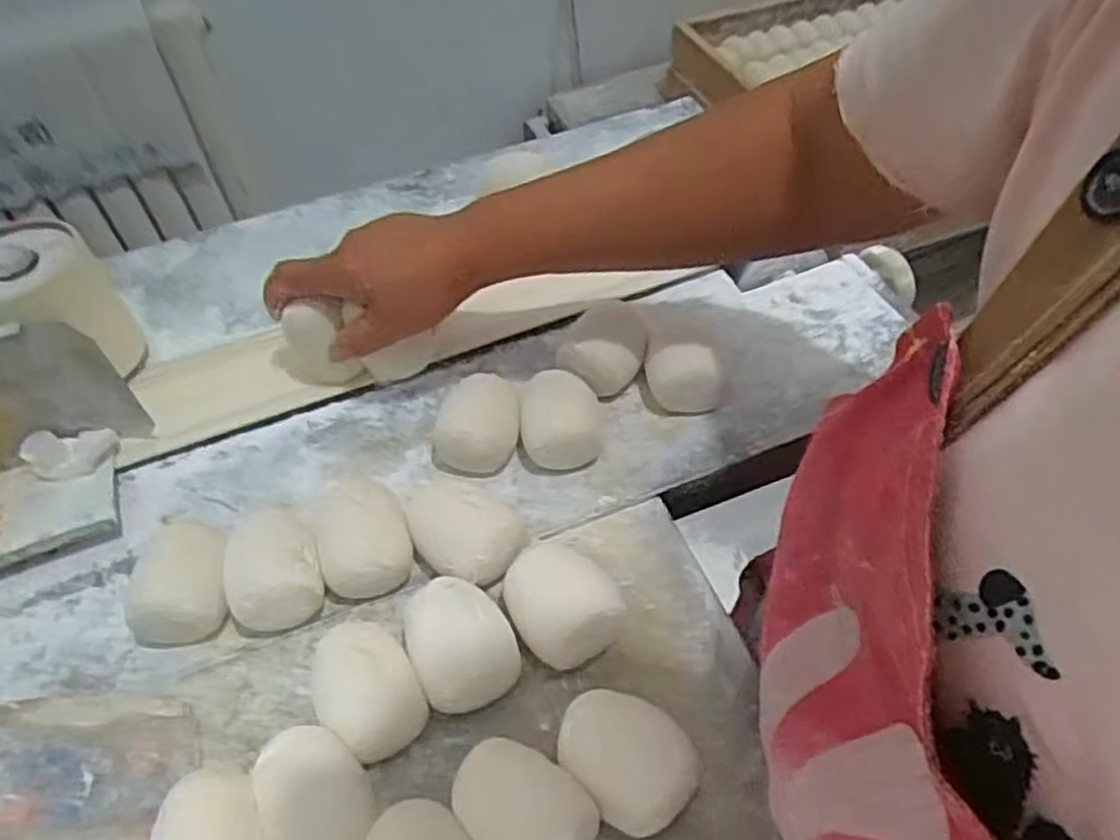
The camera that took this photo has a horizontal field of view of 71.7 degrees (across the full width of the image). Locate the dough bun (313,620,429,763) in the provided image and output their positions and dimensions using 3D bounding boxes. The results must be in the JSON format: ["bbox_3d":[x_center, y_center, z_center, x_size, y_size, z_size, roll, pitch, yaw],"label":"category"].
[{"bbox_3d":[-0.095,0.134,0.386,0.047,0.043,0.064,-28,55,-17],"label":"dough bun"}]

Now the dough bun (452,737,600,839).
[{"bbox_3d":[-0.017,0.179,0.352,0.066,0.036,0.048,33,61,26],"label":"dough bun"}]

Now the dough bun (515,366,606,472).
[{"bbox_3d":[0.001,0.001,0.484,0.051,0.034,0.057,-4,51,1],"label":"dough bun"}]

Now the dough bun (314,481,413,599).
[{"bbox_3d":[-0.108,0.068,0.435,0.052,0.047,0.056,-7,51,-1],"label":"dough bun"}]

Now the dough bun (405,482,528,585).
[{"bbox_3d":[-0.051,0.066,0.433,0.055,0.051,0.055,-2,52,3],"label":"dough bun"}]

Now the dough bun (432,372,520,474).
[{"bbox_3d":[-0.053,-0.001,0.490,0.054,0.044,0.068,-8,52,-2],"label":"dough bun"}]

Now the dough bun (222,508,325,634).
[{"bbox_3d":[-0.157,0.081,0.432,0.048,0.046,0.062,-15,52,-7],"label":"dough bun"}]

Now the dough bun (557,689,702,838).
[{"bbox_3d":[0.032,0.159,0.362,0.052,0.038,0.063,-32,58,-21],"label":"dough bun"}]

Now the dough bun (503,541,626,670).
[{"bbox_3d":[0.001,0.097,0.407,0.055,0.047,0.056,-2,52,3],"label":"dough bun"}]

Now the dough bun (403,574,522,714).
[{"bbox_3d":[-0.050,0.116,0.397,0.050,0.042,0.059,-22,53,-13],"label":"dough bun"}]

